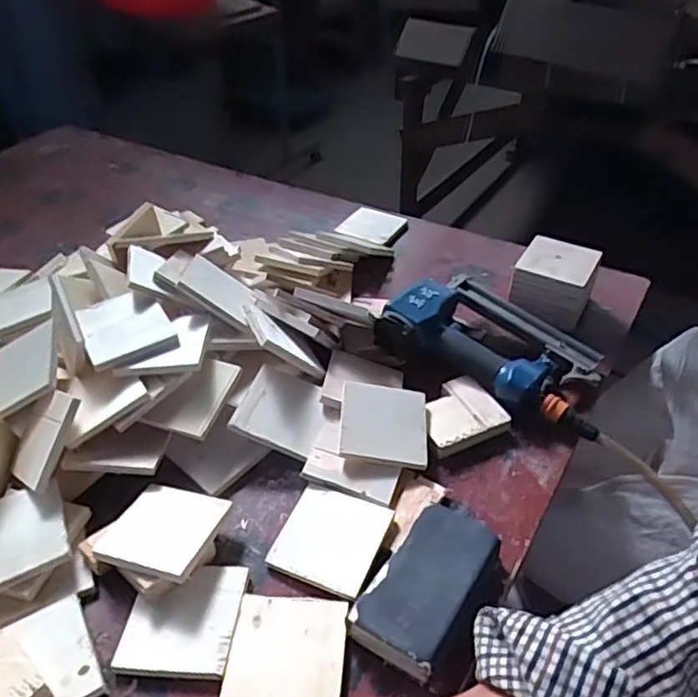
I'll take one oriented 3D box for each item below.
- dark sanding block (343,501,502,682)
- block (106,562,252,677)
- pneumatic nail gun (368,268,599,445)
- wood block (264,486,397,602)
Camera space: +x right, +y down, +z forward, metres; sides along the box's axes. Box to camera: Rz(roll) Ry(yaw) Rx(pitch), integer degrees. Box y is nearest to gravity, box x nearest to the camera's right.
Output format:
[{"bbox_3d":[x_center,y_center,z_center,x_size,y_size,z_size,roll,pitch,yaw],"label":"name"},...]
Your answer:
[{"bbox_3d":[0.069,0.199,0.536,0.077,0.036,0.137,24,48,26],"label":"dark sanding block"},{"bbox_3d":[-0.138,0.223,0.531,0.090,0.009,0.092,3,42,6],"label":"block"},{"bbox_3d":[0.181,-0.010,0.748,0.259,0.078,0.154,22,47,25],"label":"pneumatic nail gun"},{"bbox_3d":[-0.017,0.171,0.580,0.091,0.012,0.089,16,45,19],"label":"wood block"}]

